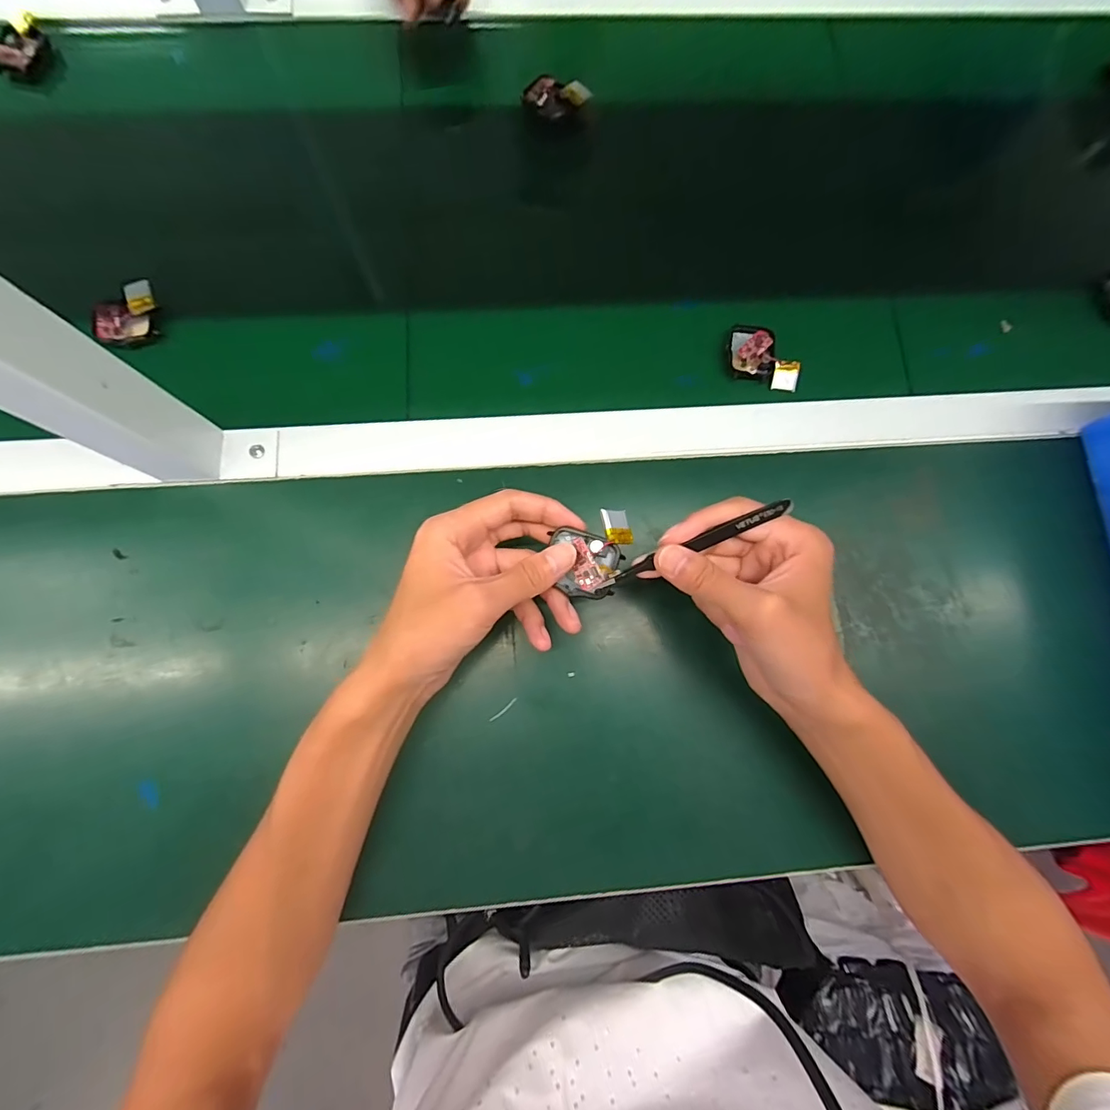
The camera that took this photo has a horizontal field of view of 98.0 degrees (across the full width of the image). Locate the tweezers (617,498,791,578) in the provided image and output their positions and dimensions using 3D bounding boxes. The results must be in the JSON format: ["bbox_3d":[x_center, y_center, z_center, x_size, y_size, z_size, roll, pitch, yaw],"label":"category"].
[{"bbox_3d":[0.084,-0.008,0.273,0.104,0.008,0.007,-23,78,3],"label":"tweezers"}]

